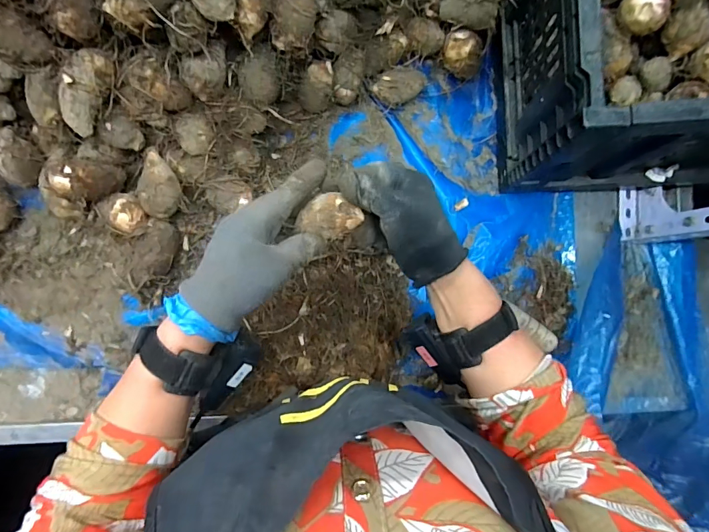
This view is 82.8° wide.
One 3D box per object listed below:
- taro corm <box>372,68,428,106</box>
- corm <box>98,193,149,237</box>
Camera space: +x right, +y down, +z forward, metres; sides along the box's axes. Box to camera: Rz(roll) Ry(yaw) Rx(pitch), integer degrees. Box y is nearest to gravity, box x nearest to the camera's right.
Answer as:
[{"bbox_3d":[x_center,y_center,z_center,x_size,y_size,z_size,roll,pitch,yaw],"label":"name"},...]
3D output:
[{"bbox_3d":[0.055,-0.216,0.486,0.062,0.033,0.038,-28,92,-8],"label":"taro corm"},{"bbox_3d":[-0.248,-0.055,0.439,0.054,0.038,0.041,17,86,-7],"label":"corm"}]

